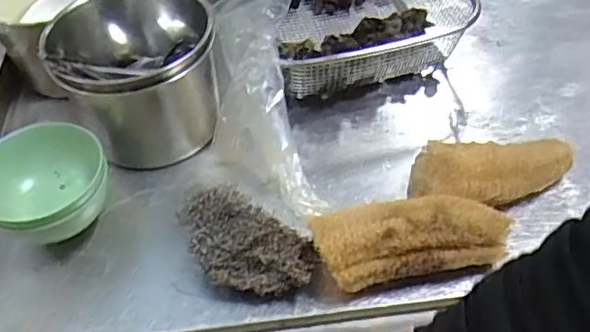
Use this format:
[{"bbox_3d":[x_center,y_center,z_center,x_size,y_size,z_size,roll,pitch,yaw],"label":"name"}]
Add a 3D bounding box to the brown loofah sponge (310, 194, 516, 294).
[{"bbox_3d":[0.094,0.063,0.503,0.155,0.062,0.055,-8,47,-4],"label":"brown loofah sponge"}]

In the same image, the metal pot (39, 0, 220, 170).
[{"bbox_3d":[-0.149,-0.091,0.617,0.138,0.141,0.140,-2,47,2],"label":"metal pot"}]

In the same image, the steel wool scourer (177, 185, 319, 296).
[{"bbox_3d":[-0.038,0.067,0.513,0.112,0.055,0.068,13,49,16],"label":"steel wool scourer"}]

